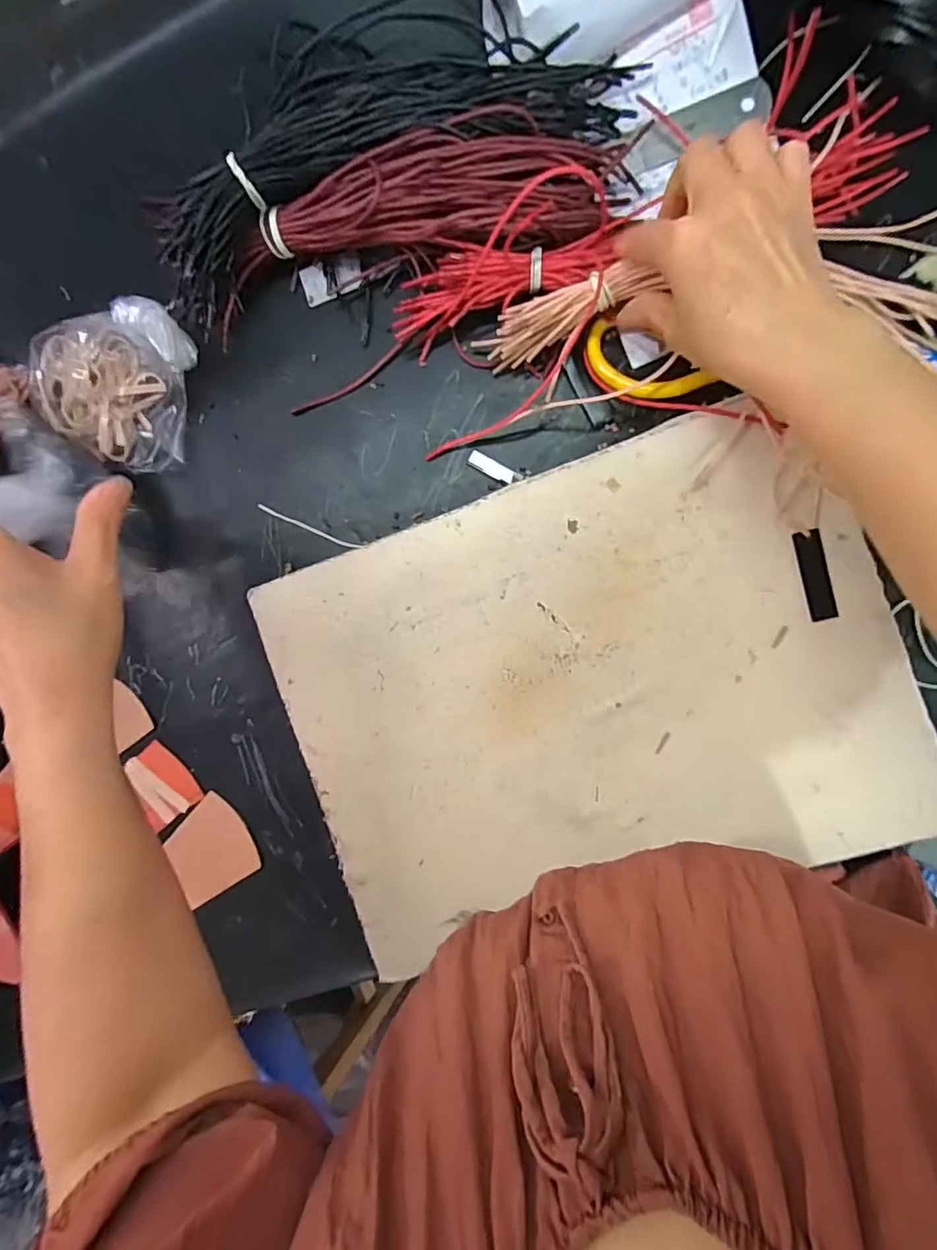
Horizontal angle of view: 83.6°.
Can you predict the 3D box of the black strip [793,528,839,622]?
[{"bbox_3d":[0.218,-0.031,0.329,0.016,0.004,0.056,-13,91,7],"label":"black strip"}]

